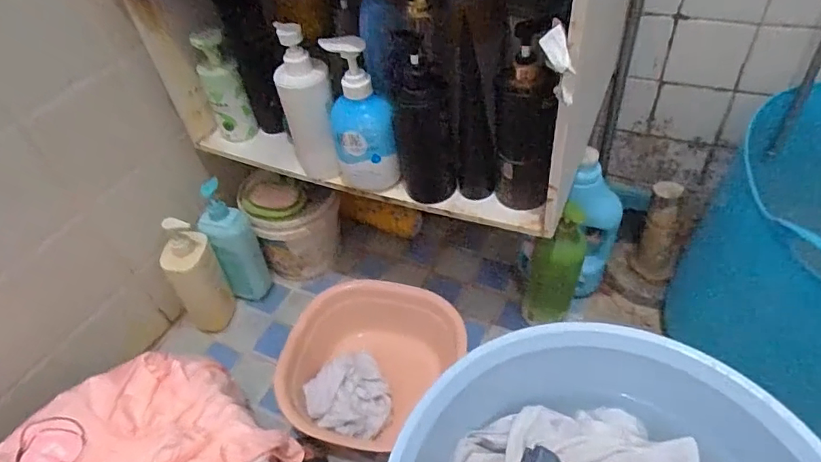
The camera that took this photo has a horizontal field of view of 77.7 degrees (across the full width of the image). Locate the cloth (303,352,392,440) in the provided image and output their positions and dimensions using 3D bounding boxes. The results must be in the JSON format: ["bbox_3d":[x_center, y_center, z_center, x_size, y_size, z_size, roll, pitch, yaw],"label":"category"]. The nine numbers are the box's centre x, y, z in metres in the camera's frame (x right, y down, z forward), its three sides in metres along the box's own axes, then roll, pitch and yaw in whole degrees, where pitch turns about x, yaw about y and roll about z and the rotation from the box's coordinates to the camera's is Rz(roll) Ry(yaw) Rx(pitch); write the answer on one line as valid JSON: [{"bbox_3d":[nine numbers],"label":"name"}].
[{"bbox_3d":[-0.095,0.259,0.789,0.122,0.049,0.135,-24,48,-16],"label":"cloth"}]

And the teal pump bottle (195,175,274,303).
[{"bbox_3d":[-0.323,0.022,0.931,0.074,0.247,0.062,-21,47,-13],"label":"teal pump bottle"}]

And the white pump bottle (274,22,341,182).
[{"bbox_3d":[-0.131,-0.173,0.682,0.065,0.208,0.065,3,39,10],"label":"white pump bottle"}]

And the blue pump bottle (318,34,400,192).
[{"bbox_3d":[-0.061,-0.140,0.641,0.084,0.203,0.065,4,46,11],"label":"blue pump bottle"}]

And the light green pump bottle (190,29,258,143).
[{"bbox_3d":[-0.279,-0.212,0.766,0.054,0.168,0.044,-21,47,-13],"label":"light green pump bottle"}]

